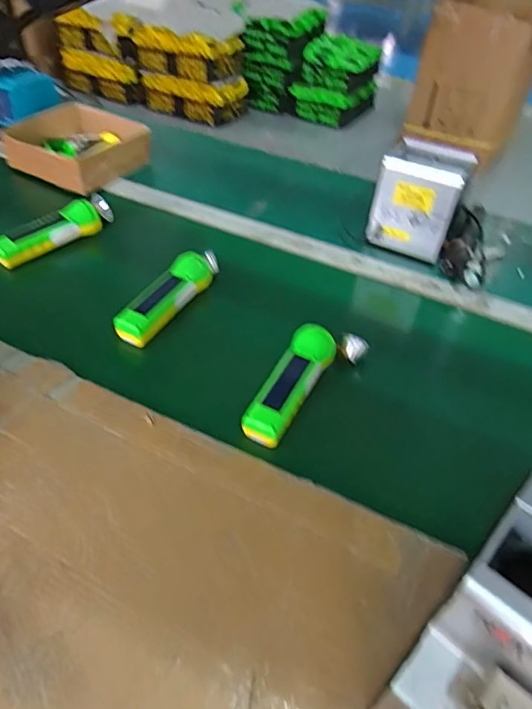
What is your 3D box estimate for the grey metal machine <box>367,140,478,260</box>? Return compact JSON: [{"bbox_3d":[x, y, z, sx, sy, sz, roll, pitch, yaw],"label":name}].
[{"bbox_3d":[0.260,-0.260,0.866,0.129,0.151,0.144,23,47,18],"label":"grey metal machine"}]

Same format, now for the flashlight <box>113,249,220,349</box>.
[{"bbox_3d":[-0.132,-0.087,0.725,0.051,0.042,0.196,23,47,18],"label":"flashlight"}]

